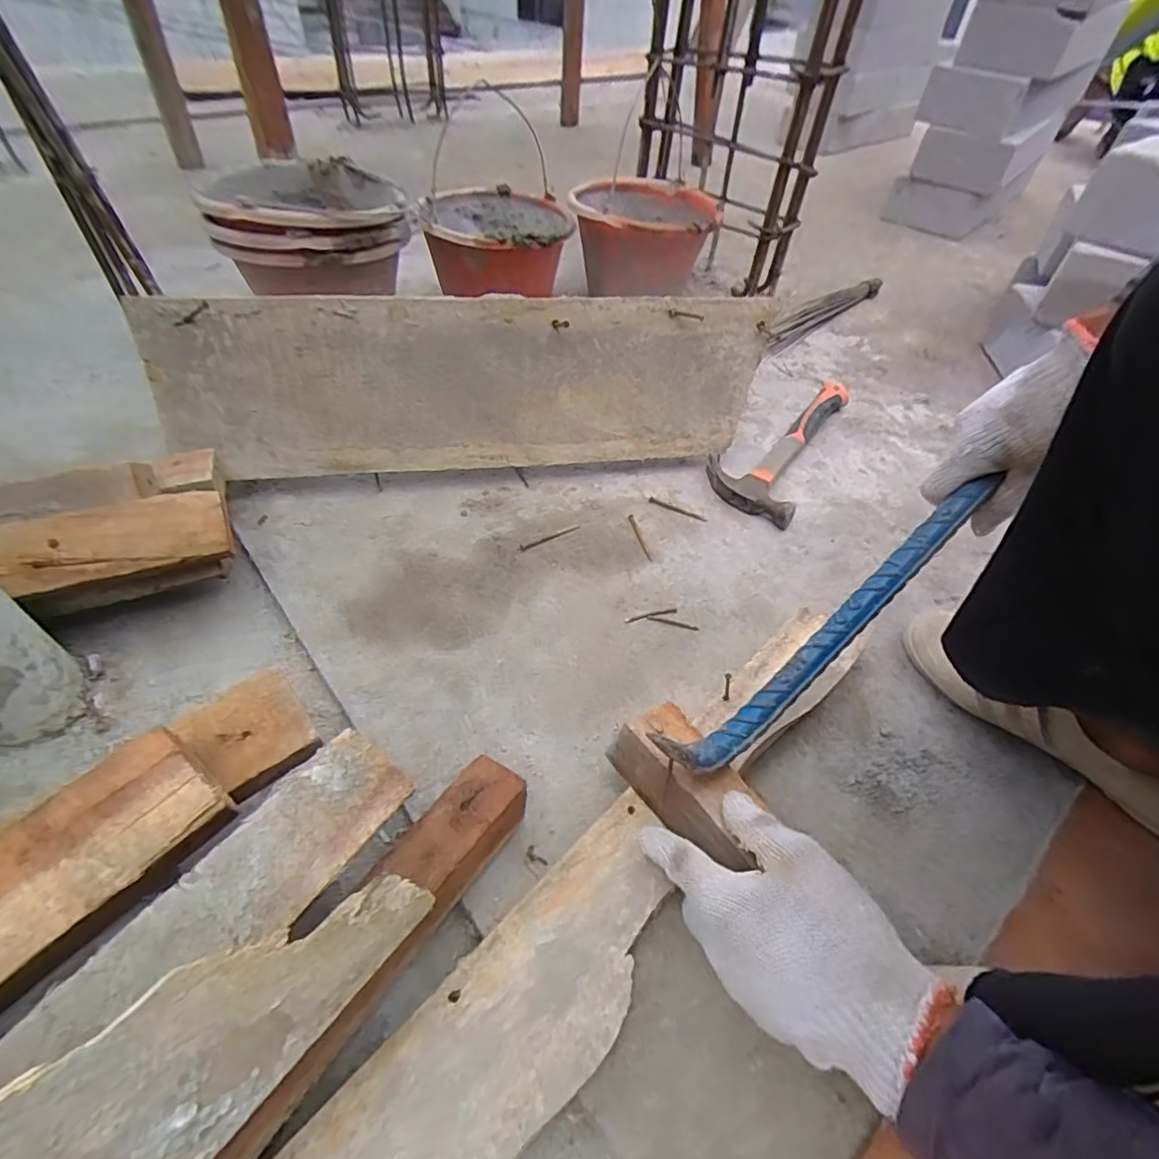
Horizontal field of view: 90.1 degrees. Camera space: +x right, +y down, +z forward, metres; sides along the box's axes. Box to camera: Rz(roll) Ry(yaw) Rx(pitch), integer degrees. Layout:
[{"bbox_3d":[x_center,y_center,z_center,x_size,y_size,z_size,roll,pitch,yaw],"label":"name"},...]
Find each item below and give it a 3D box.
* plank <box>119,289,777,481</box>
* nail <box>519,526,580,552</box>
[{"bbox_3d":[-0.102,-0.210,0.630,0.640,0.182,0.017,-6,27,-10],"label":"plank"},{"bbox_3d":[-0.032,-0.045,0.632,0.074,0.004,0.008,-22,52,-22],"label":"nail"}]

